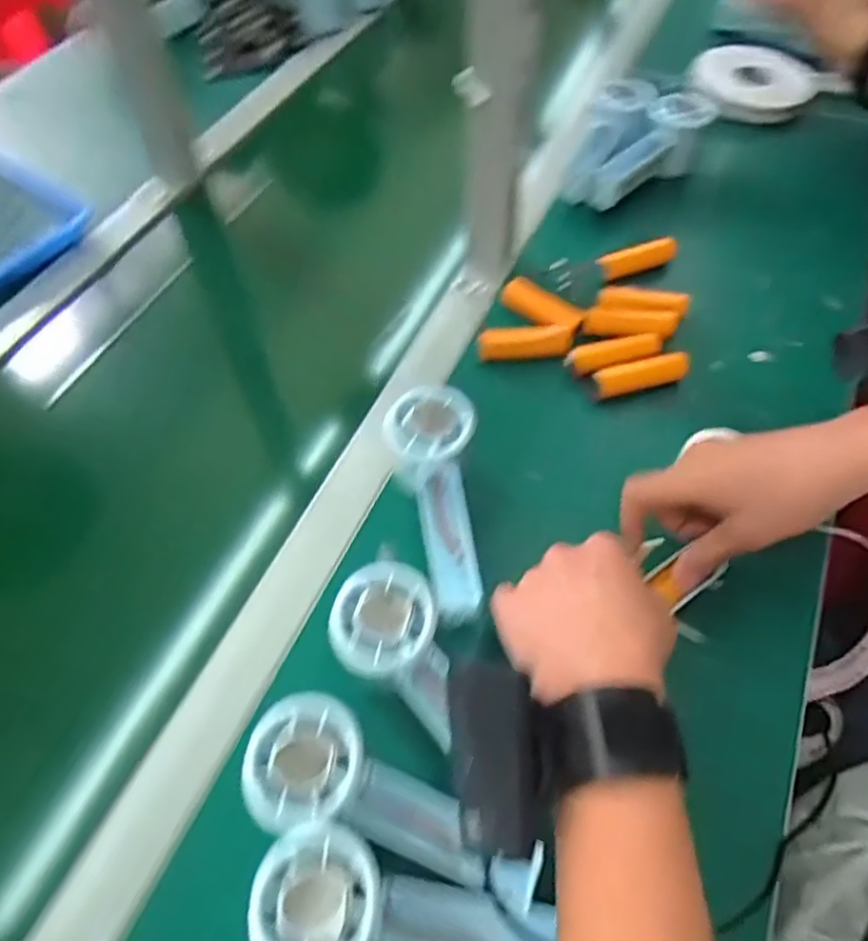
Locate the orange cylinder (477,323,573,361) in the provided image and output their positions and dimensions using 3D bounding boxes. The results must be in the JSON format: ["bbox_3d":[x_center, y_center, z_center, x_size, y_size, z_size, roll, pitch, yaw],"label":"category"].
[{"bbox_3d":[0.074,-0.104,0.523,0.079,0.018,0.023,-7,57,-6],"label":"orange cylinder"}]

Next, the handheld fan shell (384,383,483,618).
[{"bbox_3d":[0.005,0.014,0.413,0.054,0.027,0.151,-8,74,-6],"label":"handheld fan shell"}]

